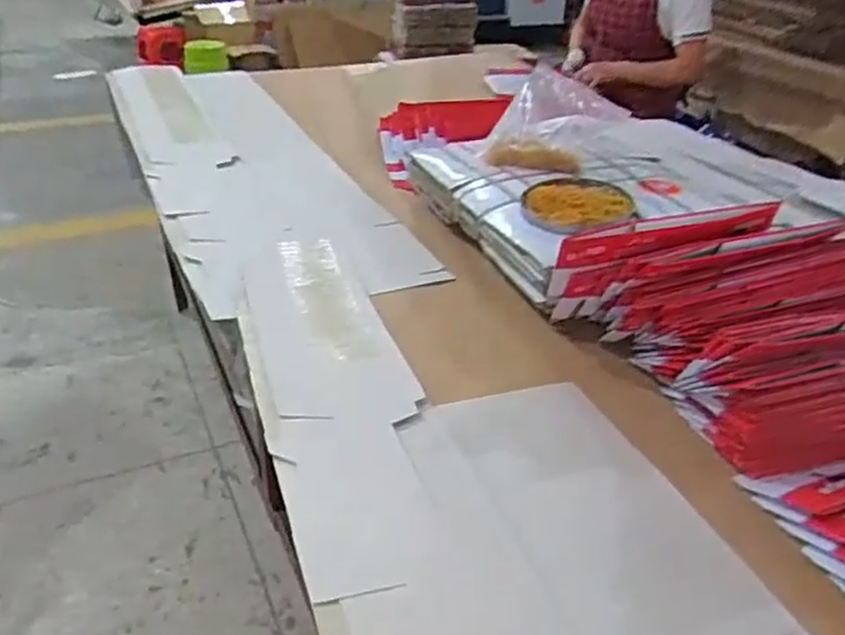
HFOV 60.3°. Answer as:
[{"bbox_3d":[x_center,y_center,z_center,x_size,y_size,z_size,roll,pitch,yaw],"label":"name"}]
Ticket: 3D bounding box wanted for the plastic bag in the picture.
[{"bbox_3d":[0.245,-0.353,1.335,0.193,0.131,0.278,16,34,21],"label":"plastic bag"}]

